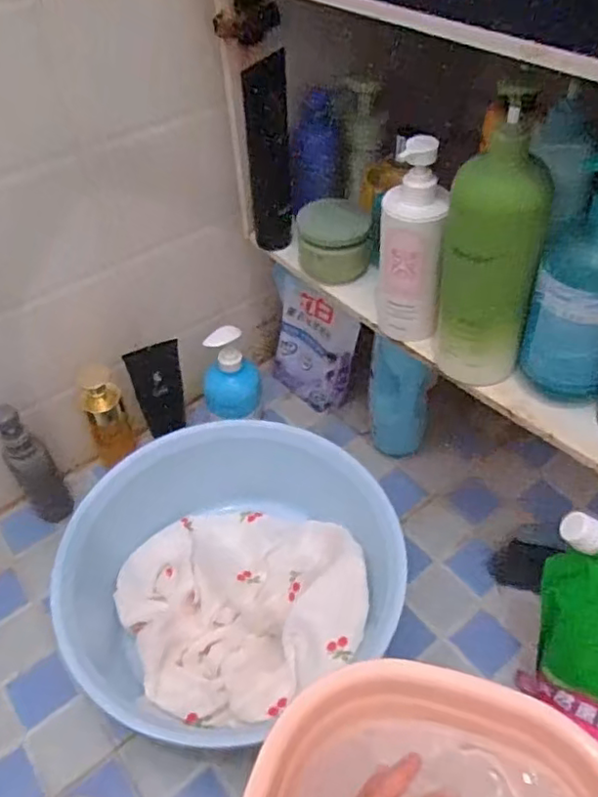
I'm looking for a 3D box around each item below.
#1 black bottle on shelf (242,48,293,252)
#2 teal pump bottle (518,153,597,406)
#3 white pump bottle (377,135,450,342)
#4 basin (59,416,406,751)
[{"bbox_3d":[-0.034,-0.275,0.707,0.050,0.205,0.040,-4,46,2],"label":"black bottle on shelf"},{"bbox_3d":[0.241,-0.092,0.517,0.080,0.213,0.070,10,48,14],"label":"teal pump bottle"},{"bbox_3d":[0.106,-0.140,0.587,0.060,0.194,0.058,4,47,9],"label":"white pump bottle"},{"bbox_3d":[-0.089,0.205,0.752,0.353,0.148,0.328,-3,46,3],"label":"basin"}]

